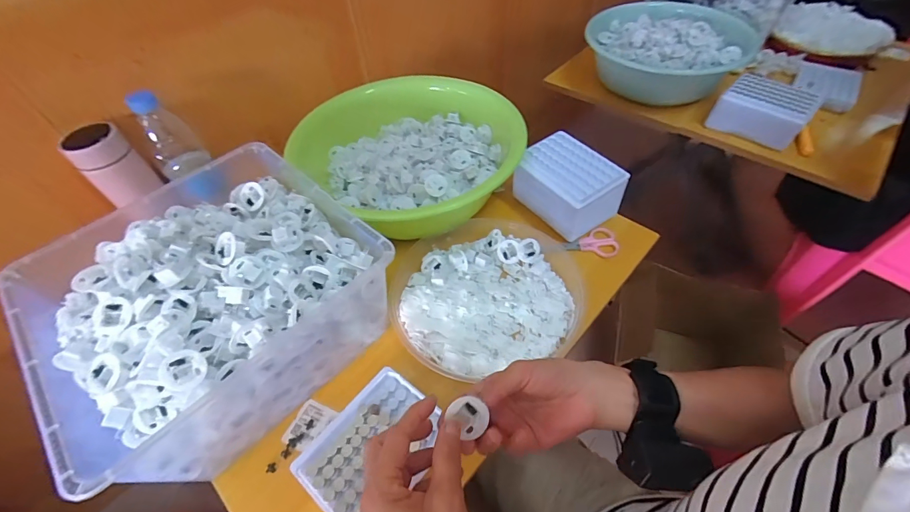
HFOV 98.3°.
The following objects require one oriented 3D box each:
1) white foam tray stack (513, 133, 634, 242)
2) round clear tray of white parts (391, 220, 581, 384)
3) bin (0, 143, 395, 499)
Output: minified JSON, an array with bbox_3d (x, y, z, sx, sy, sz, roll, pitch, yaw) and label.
[{"bbox_3d":[0.160,-0.101,0.569,0.104,0.077,0.130,-32,56,-20],"label":"white foam tray stack"},{"bbox_3d":[0.038,0.046,0.497,0.233,0.034,0.224,-2,51,2],"label":"round clear tray of white parts"},{"bbox_3d":[-0.262,0.042,0.438,0.287,0.138,0.298,35,61,27],"label":"bin"}]

